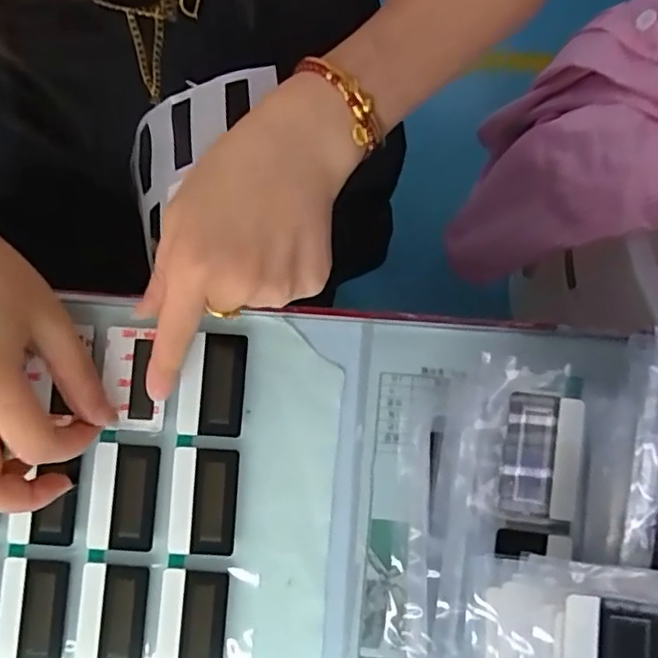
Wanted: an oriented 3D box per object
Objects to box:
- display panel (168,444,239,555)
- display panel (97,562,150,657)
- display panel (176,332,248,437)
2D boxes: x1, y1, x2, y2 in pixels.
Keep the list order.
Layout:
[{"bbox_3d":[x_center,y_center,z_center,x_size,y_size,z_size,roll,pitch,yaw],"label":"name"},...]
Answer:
[{"bbox_3d":[-0.065,0.090,0.331,0.034,0.005,0.054,2,84,0],"label":"display panel"},{"bbox_3d":[-0.106,0.149,0.326,0.023,0.006,0.055,4,84,0],"label":"display panel"},{"bbox_3d":[-0.062,0.029,0.337,0.034,0.004,0.054,4,87,2],"label":"display panel"}]

